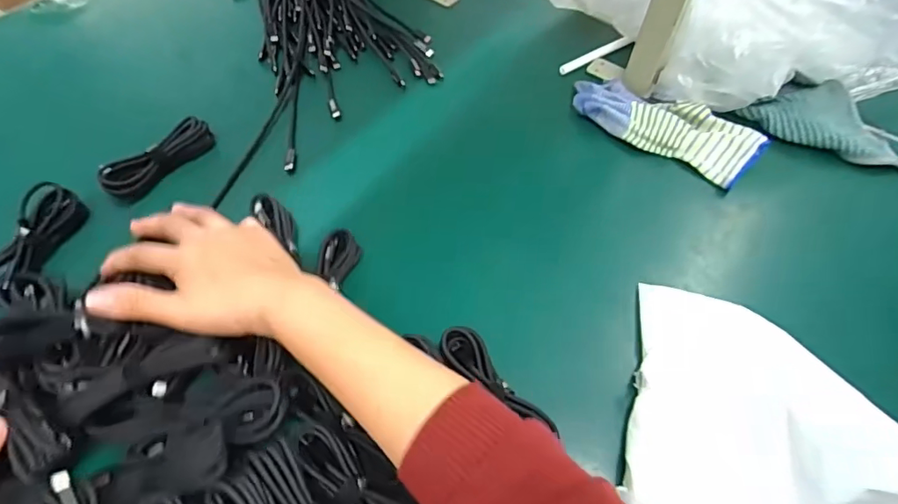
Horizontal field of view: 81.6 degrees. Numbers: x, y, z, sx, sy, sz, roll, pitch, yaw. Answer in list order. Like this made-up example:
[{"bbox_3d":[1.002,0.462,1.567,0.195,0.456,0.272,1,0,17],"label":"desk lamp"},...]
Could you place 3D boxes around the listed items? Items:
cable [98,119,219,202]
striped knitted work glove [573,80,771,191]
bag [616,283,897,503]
[{"bbox_3d":[-0.274,-0.089,0.494,0.030,0.025,0.106,33,62,19],"label":"cable"},{"bbox_3d":[0.214,-0.130,0.521,0.182,0.023,0.067,33,62,19],"label":"striped knitted work glove"},{"bbox_3d":[0.213,0.104,0.345,0.163,0.062,0.178,15,56,8],"label":"bag"}]

